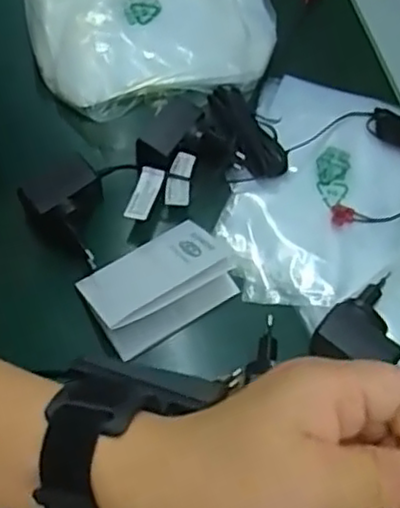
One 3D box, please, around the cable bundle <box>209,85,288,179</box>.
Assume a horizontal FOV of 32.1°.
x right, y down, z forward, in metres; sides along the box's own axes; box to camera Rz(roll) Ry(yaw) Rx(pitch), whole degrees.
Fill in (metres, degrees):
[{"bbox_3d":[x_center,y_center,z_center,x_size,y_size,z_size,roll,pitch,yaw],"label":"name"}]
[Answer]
[{"bbox_3d":[0.036,-0.105,0.587,0.038,0.019,0.098,-24,69,-11],"label":"cable bundle"}]

